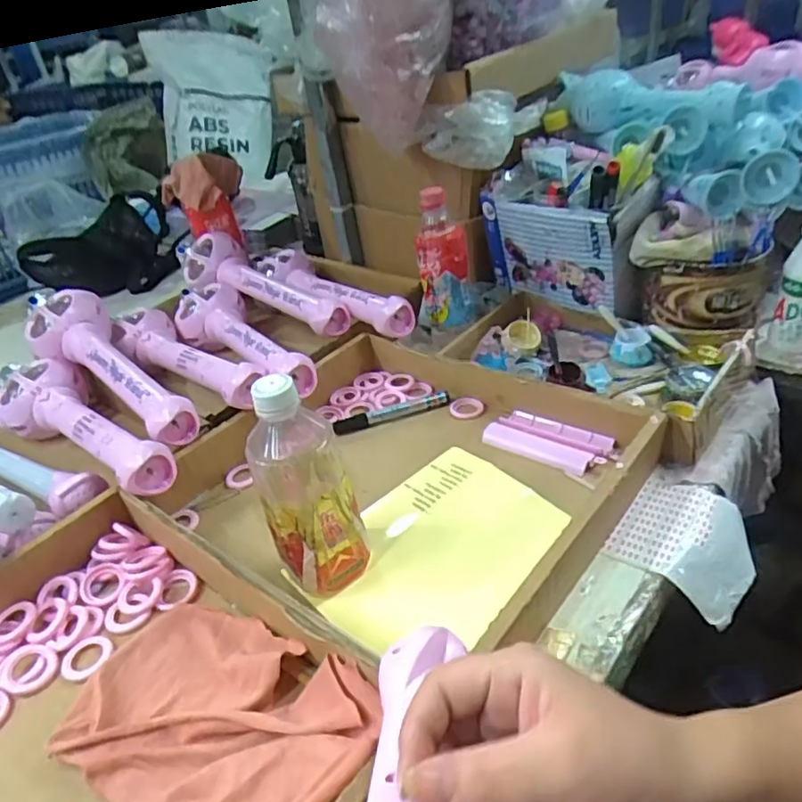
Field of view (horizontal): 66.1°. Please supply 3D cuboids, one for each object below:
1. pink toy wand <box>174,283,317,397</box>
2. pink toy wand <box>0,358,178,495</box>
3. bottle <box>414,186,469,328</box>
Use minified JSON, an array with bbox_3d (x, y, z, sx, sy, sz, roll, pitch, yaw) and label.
[{"bbox_3d":[-0.206,-0.078,0.786,0.095,0.056,0.342,-25,37,-23],"label":"pink toy wand"},{"bbox_3d":[-0.350,0.035,0.660,0.094,0.075,0.342,-32,40,-31],"label":"pink toy wand"},{"bbox_3d":[0.051,-0.172,0.760,0.066,0.172,0.062,-5,34,6],"label":"bottle"}]

